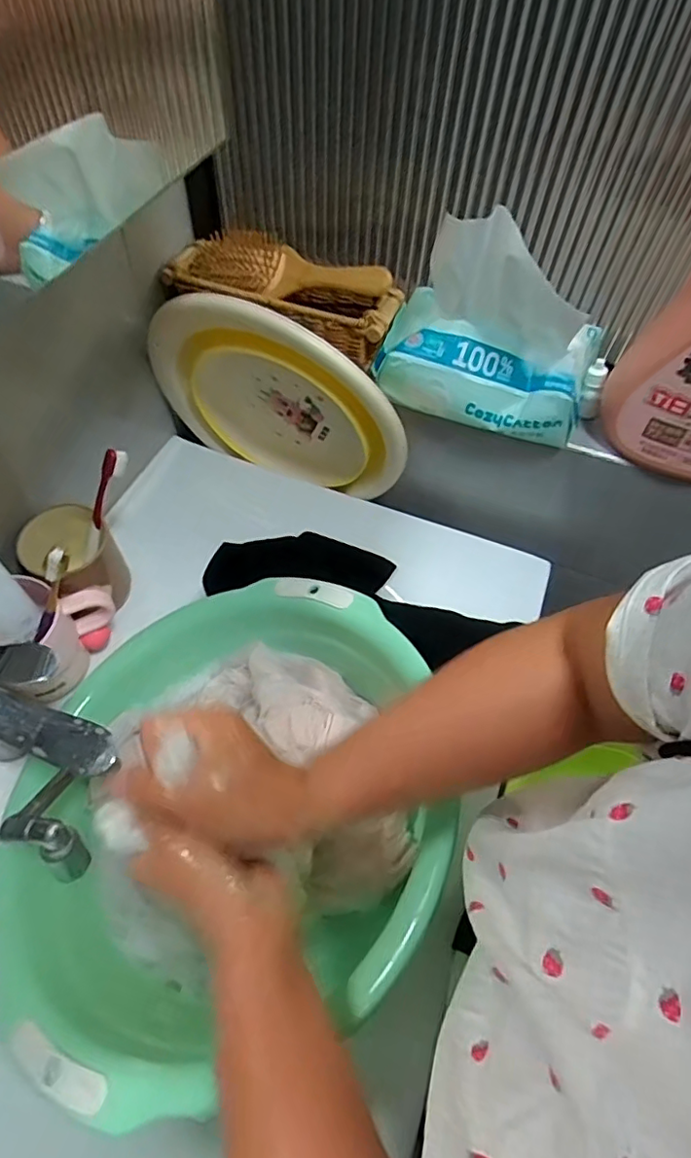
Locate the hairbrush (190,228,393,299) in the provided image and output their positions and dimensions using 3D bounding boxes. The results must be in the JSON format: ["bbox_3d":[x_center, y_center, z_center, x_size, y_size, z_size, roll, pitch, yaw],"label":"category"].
[{"bbox_3d":[-0.059,-0.311,0.566,0.212,0.034,0.061,25,60,13],"label":"hairbrush"}]

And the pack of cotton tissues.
[{"bbox_3d":[0.134,-0.235,0.515,0.201,0.155,0.107,24,60,12],"label":"pack of cotton tissues"}]

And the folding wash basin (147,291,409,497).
[{"bbox_3d":[-0.075,-0.188,0.609,0.291,0.243,0.069,26,60,13],"label":"folding wash basin"}]

